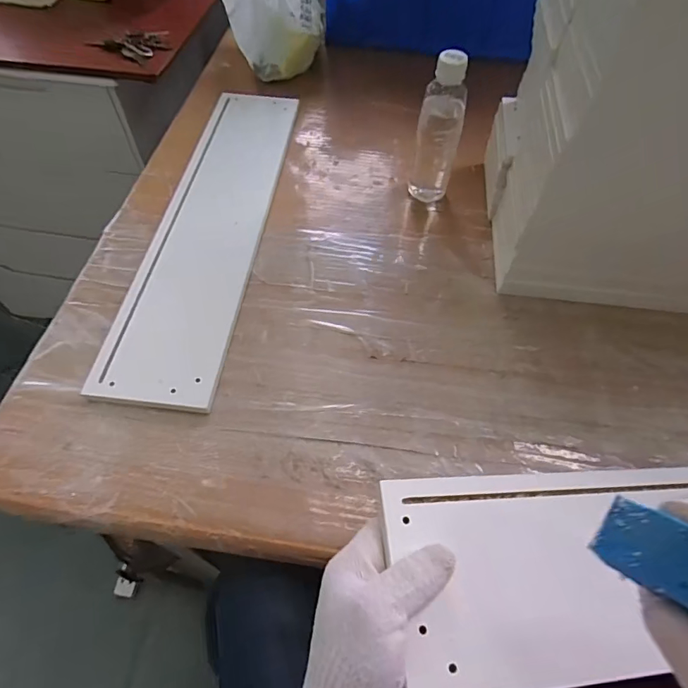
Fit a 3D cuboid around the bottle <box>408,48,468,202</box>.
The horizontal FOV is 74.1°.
[{"bbox_3d":[0.120,-0.260,0.587,0.055,0.196,0.043,16,59,7],"label":"bottle"}]

